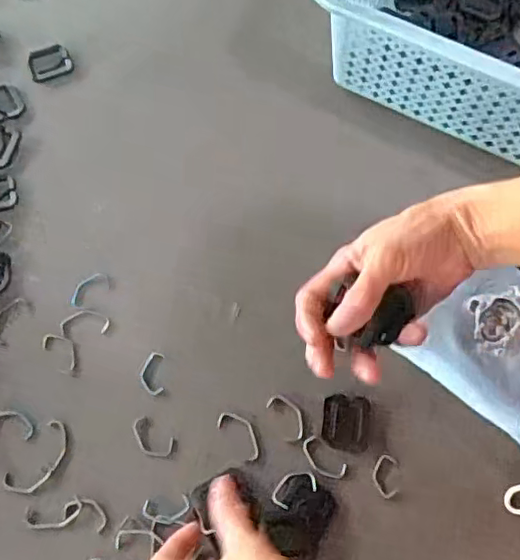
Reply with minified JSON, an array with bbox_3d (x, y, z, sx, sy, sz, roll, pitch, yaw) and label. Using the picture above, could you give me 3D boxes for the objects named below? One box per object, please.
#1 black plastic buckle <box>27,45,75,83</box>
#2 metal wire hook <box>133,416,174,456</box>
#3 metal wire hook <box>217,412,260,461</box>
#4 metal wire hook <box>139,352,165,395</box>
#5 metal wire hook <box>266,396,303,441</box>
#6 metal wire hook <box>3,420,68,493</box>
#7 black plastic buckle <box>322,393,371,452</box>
[{"bbox_3d":[-0.192,-0.199,0.536,0.038,0.004,0.034,-15,69,-7],"label":"black plastic buckle"},{"bbox_3d":[-0.078,0.114,0.419,0.034,0.004,0.020,36,73,13],"label":"metal wire hook"},{"bbox_3d":[-0.013,0.110,0.421,0.040,0.004,0.019,42,74,15],"label":"metal wire hook"},{"bbox_3d":[-0.081,0.069,0.437,0.017,0.004,0.033,-4,69,-1],"label":"metal wire hook"},{"bbox_3d":[0.020,0.099,0.425,0.020,0.004,0.035,-27,71,-10],"label":"metal wire hook"},{"bbox_3d":[-0.154,0.126,0.410,0.026,0.004,0.054,34,73,12],"label":"metal wire hook"},{"bbox_3d":[0.063,0.103,0.426,0.034,0.004,0.038,9,68,3],"label":"black plastic buckle"}]

